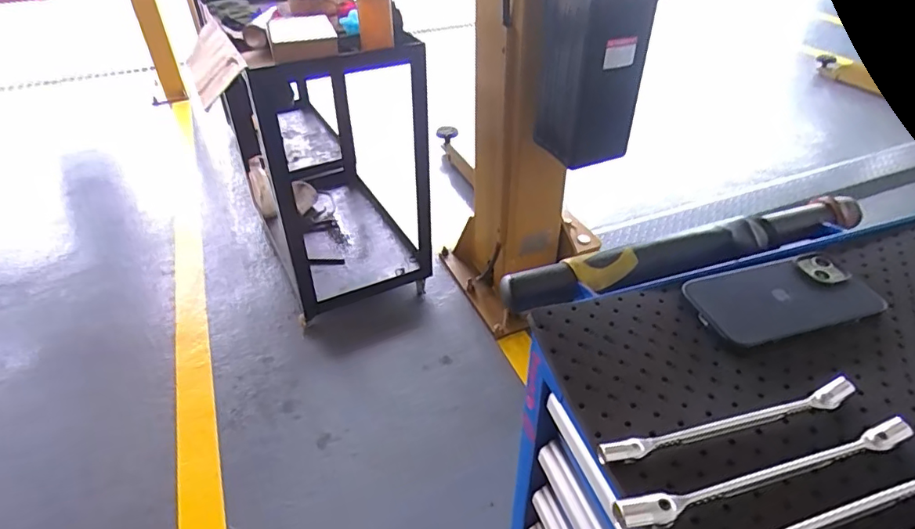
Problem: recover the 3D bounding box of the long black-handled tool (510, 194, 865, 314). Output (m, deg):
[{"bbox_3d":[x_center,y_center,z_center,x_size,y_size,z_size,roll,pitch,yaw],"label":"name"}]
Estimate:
[{"bbox_3d":[0.246,-0.018,0.558,0.417,0.027,0.044,-13,40,-14],"label":"long black-handled tool"}]

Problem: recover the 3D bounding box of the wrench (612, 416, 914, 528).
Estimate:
[{"bbox_3d":[0.187,0.125,0.322,0.204,0.016,0.017,-11,39,-12],"label":"wrench"}]

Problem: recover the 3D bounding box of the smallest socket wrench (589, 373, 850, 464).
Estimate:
[{"bbox_3d":[0.178,0.103,0.348,0.185,0.010,0.015,-11,39,-12],"label":"smallest socket wrench"}]

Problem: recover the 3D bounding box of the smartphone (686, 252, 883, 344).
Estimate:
[{"bbox_3d":[0.263,0.027,0.438,0.148,0.013,0.073,-11,39,-12],"label":"smartphone"}]

